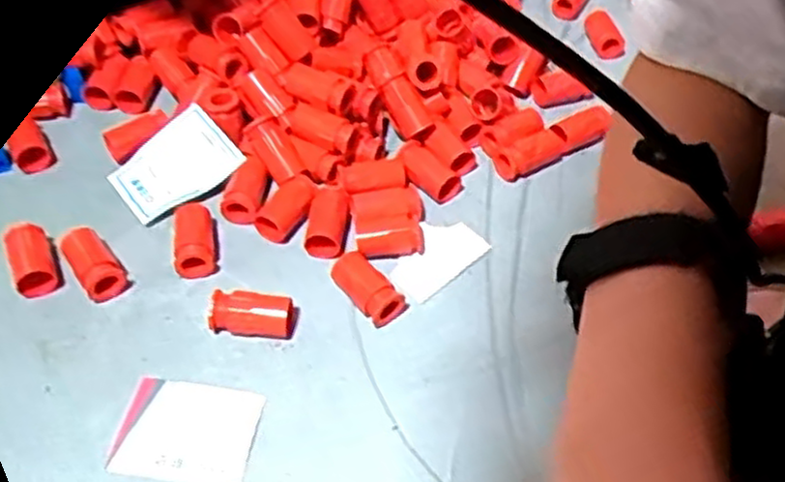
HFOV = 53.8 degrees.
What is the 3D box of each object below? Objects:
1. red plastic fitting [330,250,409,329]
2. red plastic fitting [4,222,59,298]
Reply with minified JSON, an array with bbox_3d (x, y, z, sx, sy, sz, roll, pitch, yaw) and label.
[{"bbox_3d":[-0.015,0.029,0.472,0.047,0.022,0.025,36,54,27],"label":"red plastic fitting"},{"bbox_3d":[-0.220,0.012,0.472,0.024,0.028,0.041,-18,50,-20],"label":"red plastic fitting"}]

